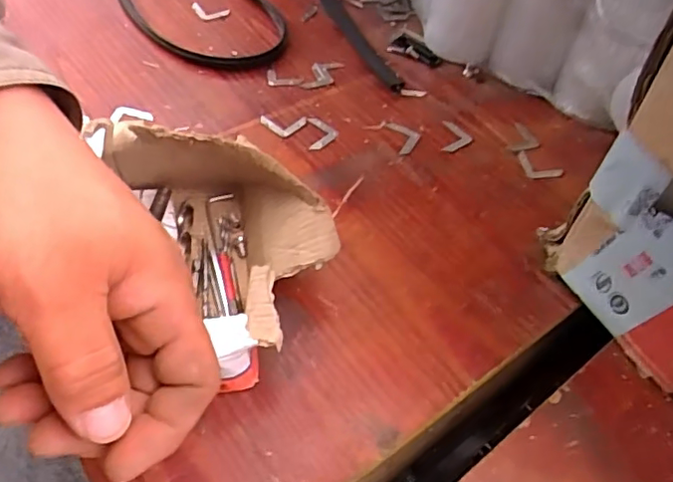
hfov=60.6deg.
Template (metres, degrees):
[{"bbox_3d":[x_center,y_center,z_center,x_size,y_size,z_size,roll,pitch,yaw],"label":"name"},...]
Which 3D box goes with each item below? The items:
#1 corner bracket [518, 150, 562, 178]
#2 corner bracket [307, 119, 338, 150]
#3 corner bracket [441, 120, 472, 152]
[{"bbox_3d":[0.161,-0.058,0.462,0.037,0.006,0.019,33,56,19],"label":"corner bracket"},{"bbox_3d":[-0.011,-0.088,0.469,0.023,0.004,0.037,-1,52,-6],"label":"corner bracket"},{"bbox_3d":[0.101,-0.087,0.482,0.024,0.004,0.038,9,52,2],"label":"corner bracket"}]

